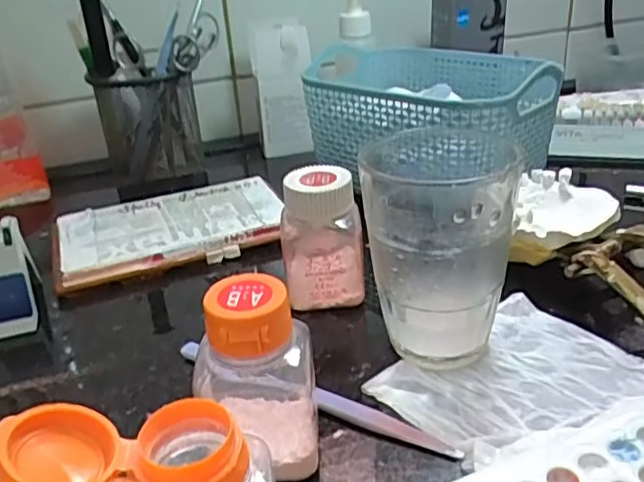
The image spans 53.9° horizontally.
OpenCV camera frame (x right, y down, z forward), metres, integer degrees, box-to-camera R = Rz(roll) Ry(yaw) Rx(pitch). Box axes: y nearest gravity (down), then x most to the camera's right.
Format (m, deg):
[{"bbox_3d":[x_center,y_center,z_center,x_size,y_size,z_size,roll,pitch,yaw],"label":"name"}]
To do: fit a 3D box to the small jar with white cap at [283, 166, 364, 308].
[{"bbox_3d":[0.000,-0.002,0.328,0.040,0.065,0.031,-5,28,-2],"label":"small jar with white cap"}]

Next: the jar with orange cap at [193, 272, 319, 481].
[{"bbox_3d":[-0.025,0.050,0.232,0.043,0.070,0.036,-5,28,-2],"label":"jar with orange cap"}]

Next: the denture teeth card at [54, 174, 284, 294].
[{"bbox_3d":[-0.099,-0.010,0.418,0.144,0.012,0.098,-14,29,-19],"label":"denture teeth card"}]

